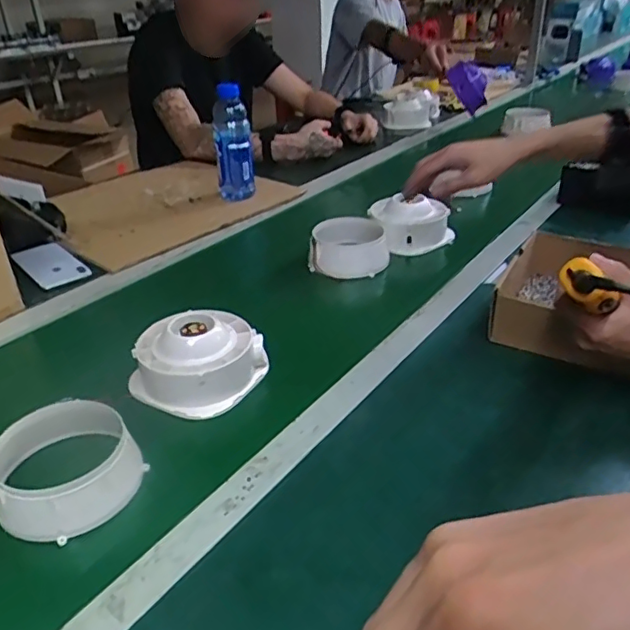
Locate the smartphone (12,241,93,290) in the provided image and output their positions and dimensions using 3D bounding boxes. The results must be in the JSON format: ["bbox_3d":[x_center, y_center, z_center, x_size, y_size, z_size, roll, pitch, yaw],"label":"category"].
[{"bbox_3d":[-0.410,-0.080,0.892,0.074,0.015,0.137,-28,39,-33],"label":"smartphone"}]

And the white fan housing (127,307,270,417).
[{"bbox_3d":[-0.134,0.045,0.653,0.125,0.072,0.122,-1,32,1],"label":"white fan housing"}]

